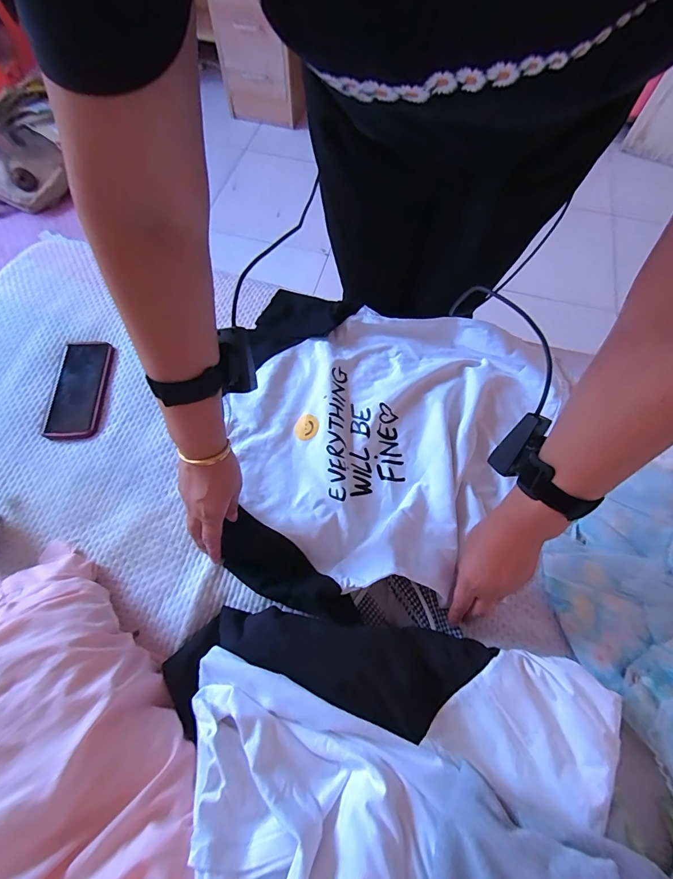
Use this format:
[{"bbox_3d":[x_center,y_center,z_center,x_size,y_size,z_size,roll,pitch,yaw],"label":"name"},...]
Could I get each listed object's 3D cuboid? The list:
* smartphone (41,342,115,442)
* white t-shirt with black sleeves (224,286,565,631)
[{"bbox_3d":[-0.408,-0.081,0.614,0.087,0.008,0.177,-1,66,0],"label":"smartphone"},{"bbox_3d":[0.067,0.001,0.557,0.462,0.068,0.471,12,67,6],"label":"white t-shirt with black sleeves"}]

